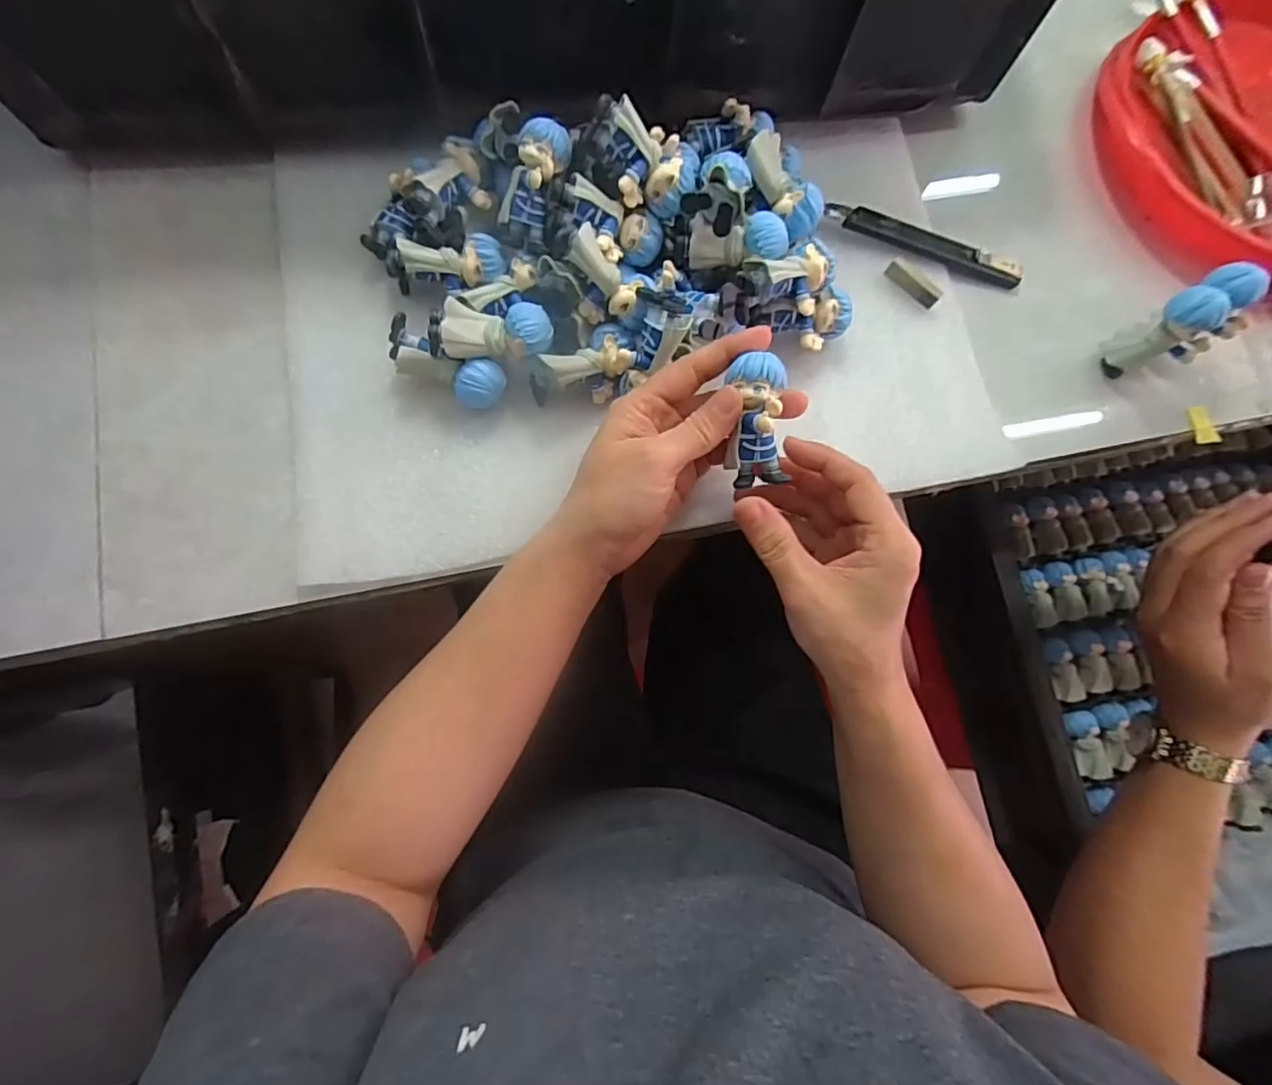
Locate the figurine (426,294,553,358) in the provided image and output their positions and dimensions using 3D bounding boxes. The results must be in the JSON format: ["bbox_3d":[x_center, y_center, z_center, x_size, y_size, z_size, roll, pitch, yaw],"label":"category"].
[{"bbox_3d":[-0.076,-0.111,0.307,0.061,0.021,0.027,-9,78,-6],"label":"figurine"}]

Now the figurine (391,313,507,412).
[{"bbox_3d":[-0.103,-0.094,0.320,0.063,0.028,0.025,25,77,1],"label":"figurine"}]

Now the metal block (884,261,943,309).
[{"bbox_3d":[0.172,-0.160,0.363,0.037,0.011,0.008,35,77,4],"label":"metal block"}]

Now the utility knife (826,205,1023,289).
[{"bbox_3d":[0.184,-0.189,0.370,0.131,0.008,0.017,15,82,-4],"label":"utility knife"}]

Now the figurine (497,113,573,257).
[{"bbox_3d":[-0.055,-0.188,0.309,0.025,0.022,0.062,22,117,-3],"label":"figurine"}]

